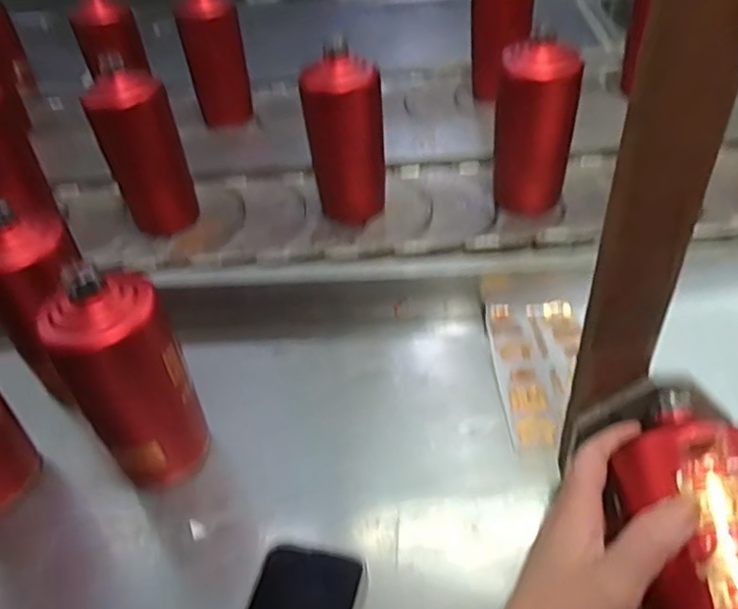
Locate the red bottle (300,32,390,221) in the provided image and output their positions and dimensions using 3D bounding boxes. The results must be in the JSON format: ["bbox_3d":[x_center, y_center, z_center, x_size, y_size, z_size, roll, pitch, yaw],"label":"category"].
[{"bbox_3d":[-0.024,-0.178,0.666,0.066,0.179,0.070,17,48,23],"label":"red bottle"}]

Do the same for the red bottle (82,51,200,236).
[{"bbox_3d":[-0.247,-0.169,0.676,0.078,0.188,0.063,-18,44,-13],"label":"red bottle"}]

